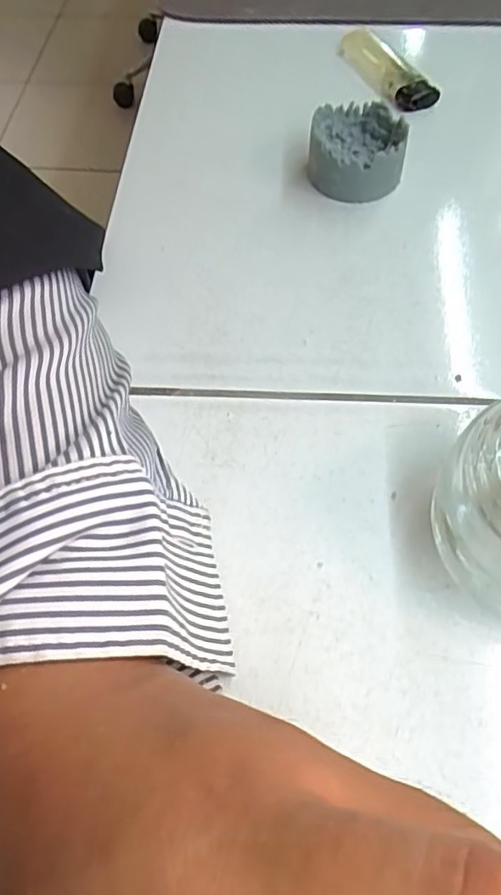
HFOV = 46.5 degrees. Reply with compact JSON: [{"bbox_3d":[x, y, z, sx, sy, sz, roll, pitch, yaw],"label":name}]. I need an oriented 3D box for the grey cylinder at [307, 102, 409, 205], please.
[{"bbox_3d":[0.055,-0.154,0.306,0.047,0.031,0.044,8,61,6],"label":"grey cylinder"}]

